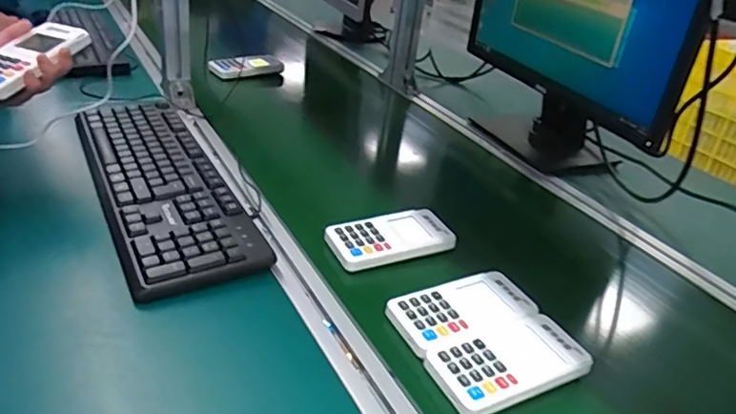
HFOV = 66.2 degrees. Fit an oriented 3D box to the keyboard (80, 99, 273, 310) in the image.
[{"bbox_3d":[-0.259,-0.039,0.694,0.136,0.020,0.438,-14,36,-27],"label":"keyboard"}]

